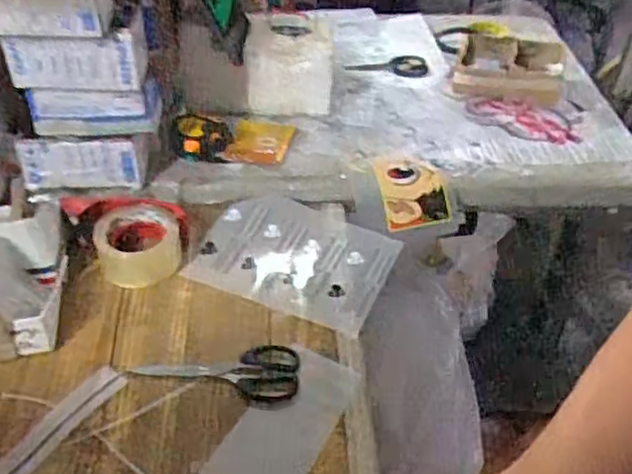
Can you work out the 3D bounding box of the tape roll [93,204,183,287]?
[{"bbox_3d":[-0.218,0.009,0.825,0.102,0.045,0.100,-5,43,-10],"label":"tape roll"}]

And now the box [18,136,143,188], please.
[{"bbox_3d":[-0.310,-0.098,0.885,0.152,0.067,0.031,-1,41,-3],"label":"box"}]

